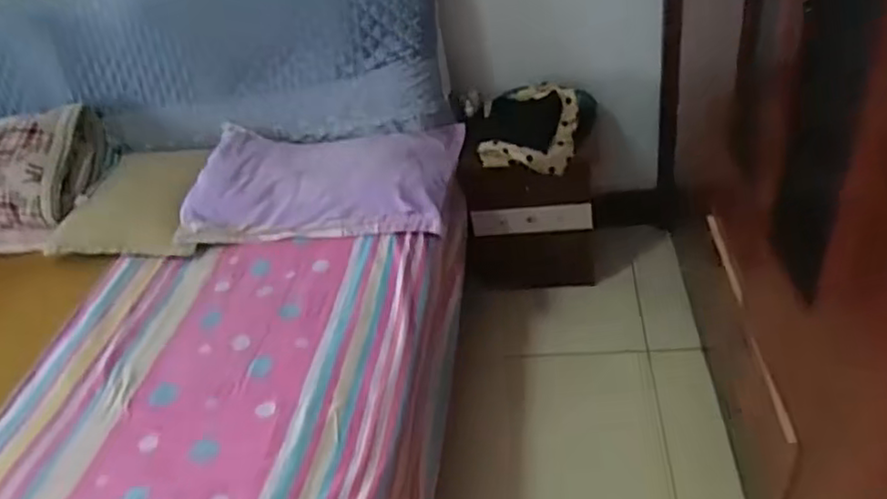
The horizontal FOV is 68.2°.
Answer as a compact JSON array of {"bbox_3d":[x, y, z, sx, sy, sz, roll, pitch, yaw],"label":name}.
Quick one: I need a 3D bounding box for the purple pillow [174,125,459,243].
[{"bbox_3d":[-0.319,-0.204,1.748,0.688,0.143,0.413,-2,38,7],"label":"purple pillow"}]

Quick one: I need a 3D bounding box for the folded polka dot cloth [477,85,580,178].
[{"bbox_3d":[0.231,-0.344,1.811,0.270,0.115,0.302,1,39,17],"label":"folded polka dot cloth"}]

